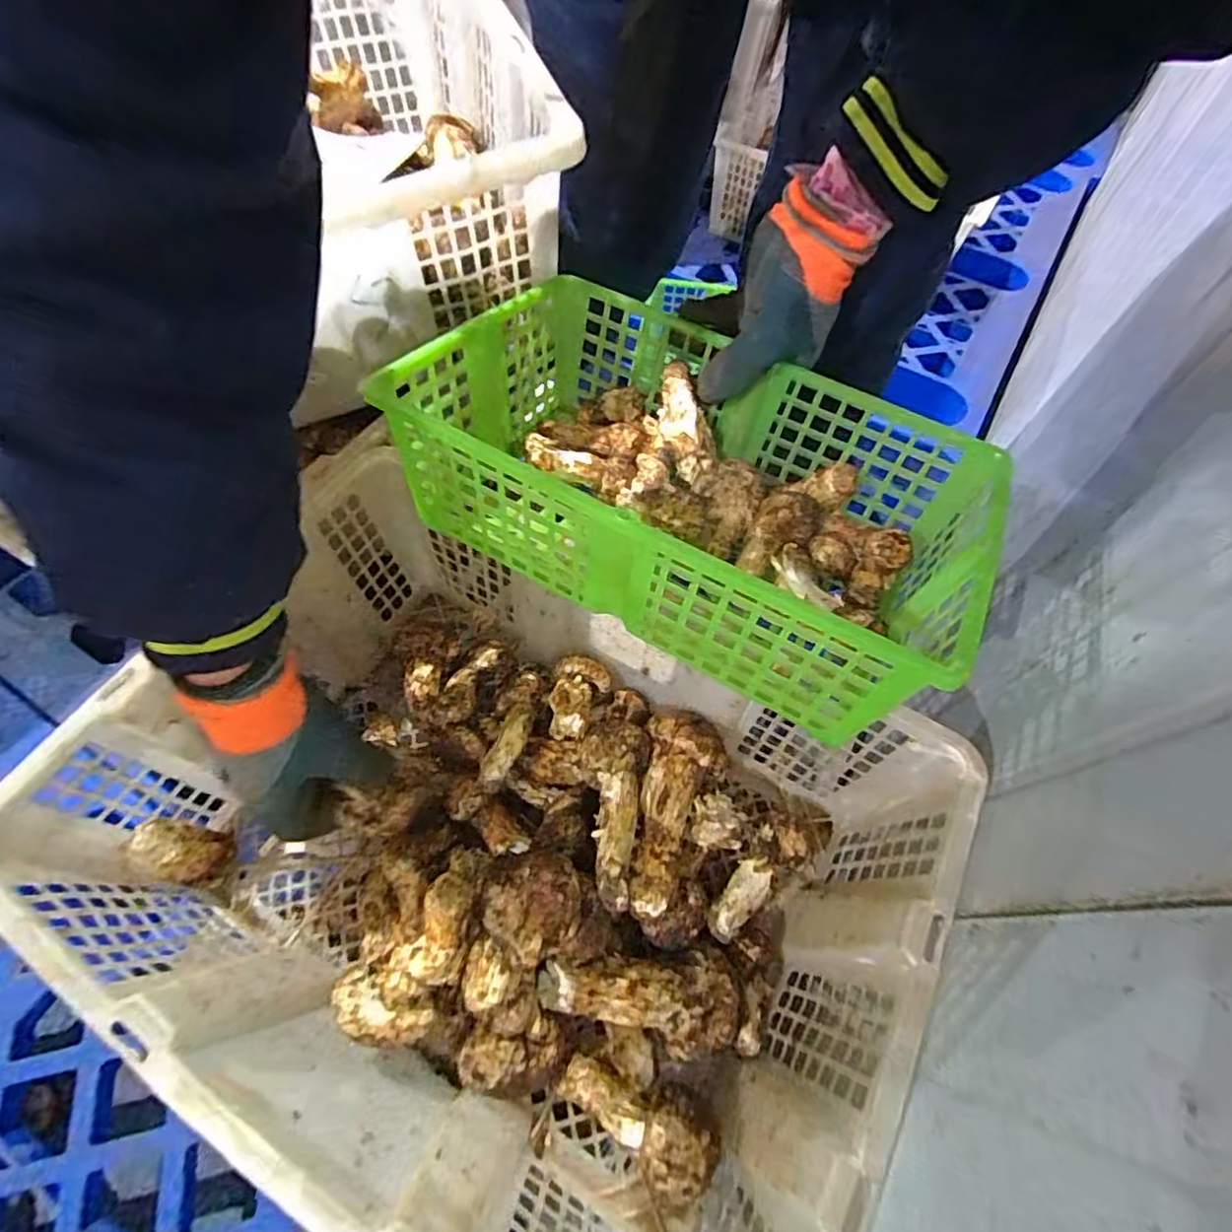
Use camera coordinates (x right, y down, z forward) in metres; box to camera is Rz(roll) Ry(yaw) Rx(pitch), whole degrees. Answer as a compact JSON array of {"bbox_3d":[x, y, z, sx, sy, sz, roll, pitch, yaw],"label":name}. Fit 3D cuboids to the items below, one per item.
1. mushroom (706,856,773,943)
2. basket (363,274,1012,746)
[{"bbox_3d":[0.090,0.204,0.434,0.027,0.020,0.060,35,65,14],"label":"mushroom"},{"bbox_3d":[0.050,-0.097,0.385,0.337,0.108,0.214,29,64,11],"label":"basket"}]

